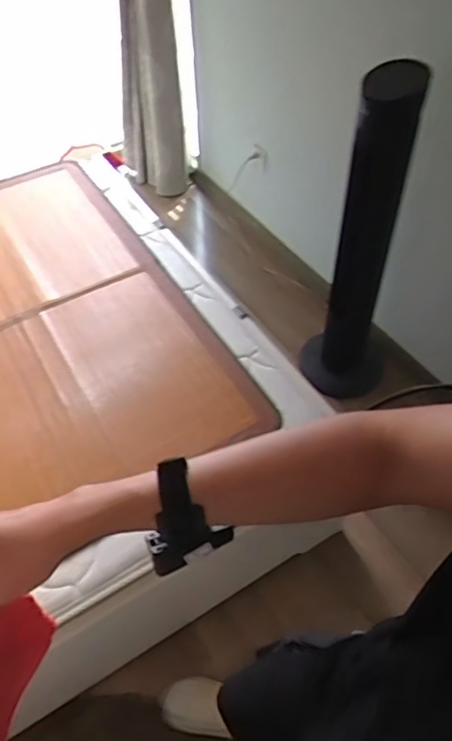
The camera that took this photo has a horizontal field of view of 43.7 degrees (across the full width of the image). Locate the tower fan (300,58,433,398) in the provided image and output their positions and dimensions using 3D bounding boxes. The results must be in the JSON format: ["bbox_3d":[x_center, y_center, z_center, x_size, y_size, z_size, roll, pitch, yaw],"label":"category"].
[{"bbox_3d":[0.400,-0.313,1.607,0.248,1.159,0.275,9,51,8],"label":"tower fan"}]

